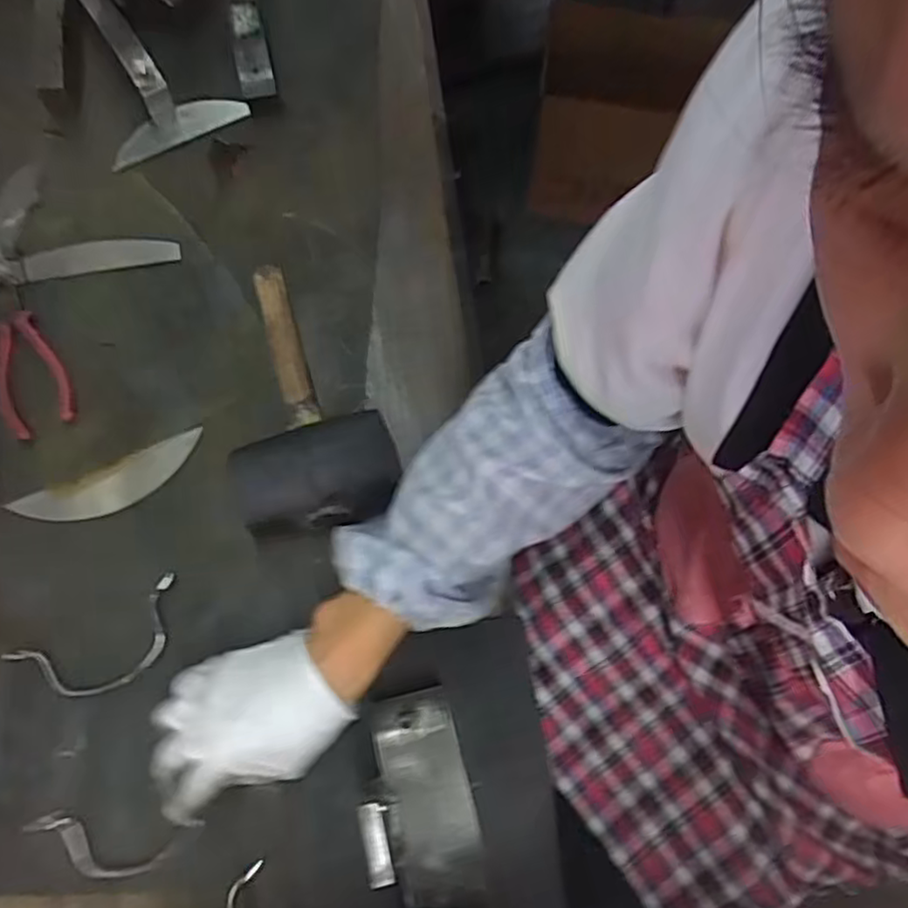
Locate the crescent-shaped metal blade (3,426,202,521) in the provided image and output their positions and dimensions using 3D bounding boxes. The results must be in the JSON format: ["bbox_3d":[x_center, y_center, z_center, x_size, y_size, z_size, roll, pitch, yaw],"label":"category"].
[{"bbox_3d":[-0.267,0.024,0.535,0.145,0.004,0.038,-25,79,-11],"label":"crescent-shaped metal blade"}]

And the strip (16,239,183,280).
[{"bbox_3d":[-0.311,-0.175,0.598,0.133,0.005,0.032,-4,71,-2],"label":"strip"}]

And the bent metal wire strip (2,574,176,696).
[{"bbox_3d":[-0.253,0.140,0.490,0.121,0.008,0.057,-28,74,-10],"label":"bent metal wire strip"}]

